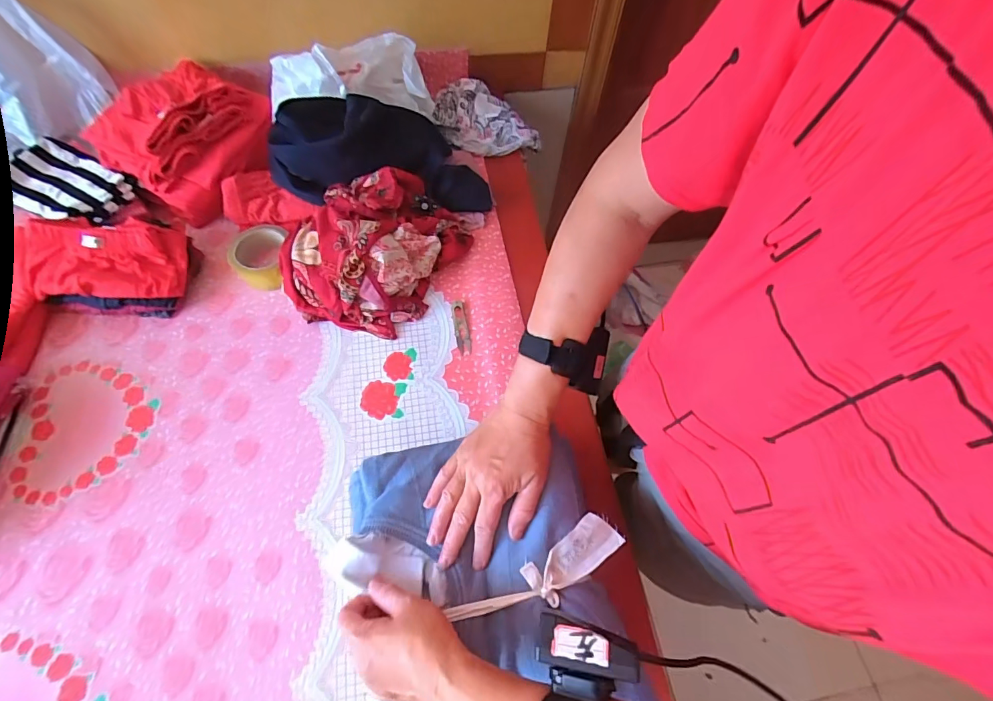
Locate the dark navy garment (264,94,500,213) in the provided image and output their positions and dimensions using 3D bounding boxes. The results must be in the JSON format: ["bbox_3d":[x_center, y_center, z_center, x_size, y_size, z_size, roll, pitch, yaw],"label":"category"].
[{"bbox_3d":[-0.182,-0.327,0.742,0.348,0.132,0.173,1,61,-22],"label":"dark navy garment"}]

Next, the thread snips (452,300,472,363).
[{"bbox_3d":[-0.055,-0.033,0.700,0.023,0.008,0.103,-9,63,-7],"label":"thread snips"}]

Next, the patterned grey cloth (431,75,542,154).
[{"bbox_3d":[-0.014,-0.447,0.870,0.208,0.036,0.147,11,79,-11],"label":"patterned grey cloth"}]

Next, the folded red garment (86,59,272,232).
[{"bbox_3d":[-0.499,-0.356,0.728,0.177,0.102,0.230,28,65,12],"label":"folded red garment"}]

